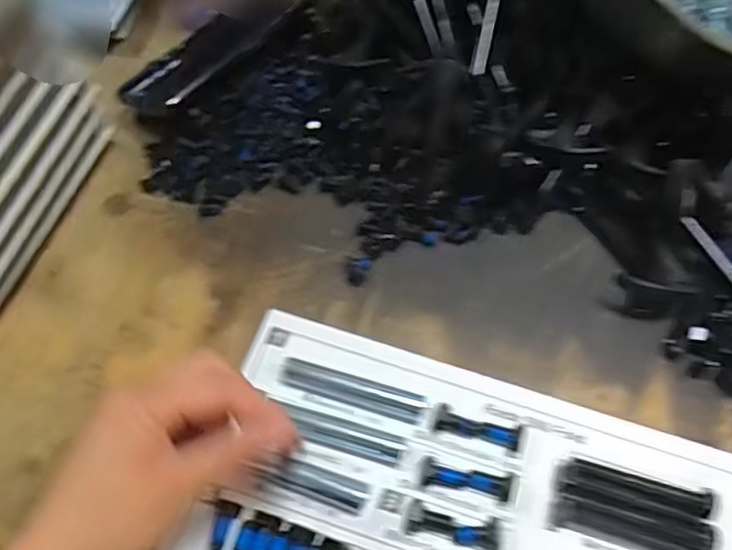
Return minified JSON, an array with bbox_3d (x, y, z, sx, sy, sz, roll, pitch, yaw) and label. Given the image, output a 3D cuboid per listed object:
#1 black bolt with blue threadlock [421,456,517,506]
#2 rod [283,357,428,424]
[{"bbox_3d":[0.060,0.118,0.372,0.054,0.009,0.015,12,62,5],"label":"black bolt with blue threadlock"},{"bbox_3d":[-0.008,0.070,0.396,0.088,0.009,0.018,14,62,6],"label":"rod"}]

